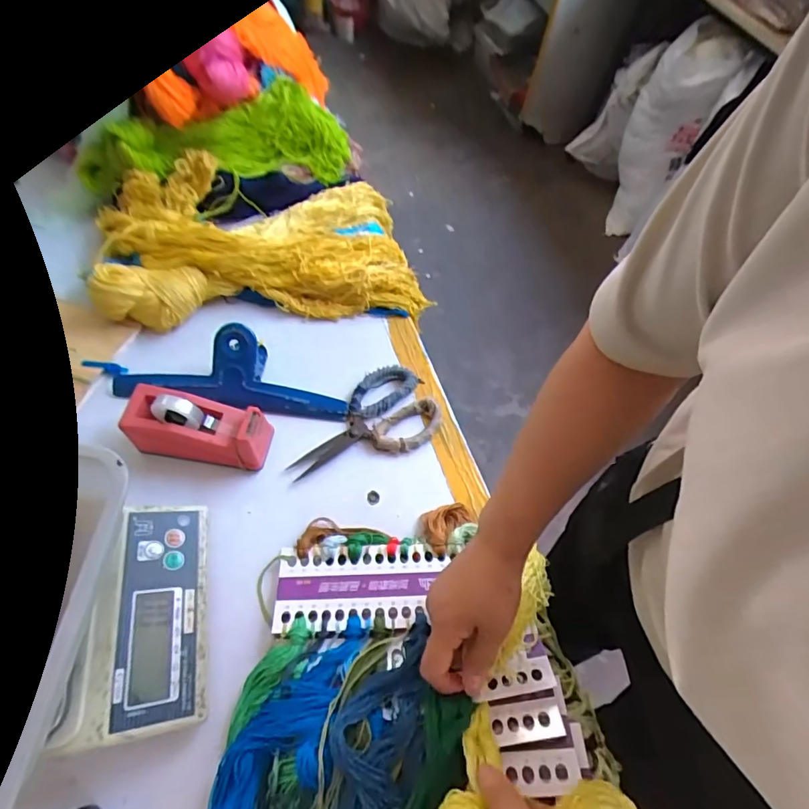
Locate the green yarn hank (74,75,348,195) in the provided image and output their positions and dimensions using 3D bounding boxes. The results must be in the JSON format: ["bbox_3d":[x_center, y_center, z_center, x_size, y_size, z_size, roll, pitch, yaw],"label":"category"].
[{"bbox_3d":[-0.270,-0.427,0.747,0.371,0.085,0.126,-11,62,-9],"label":"green yarn hank"}]

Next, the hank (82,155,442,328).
[{"bbox_3d":[-0.206,-0.244,0.705,0.466,0.066,0.267,-2,60,-6],"label":"hank"}]

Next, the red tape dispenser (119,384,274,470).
[{"bbox_3d":[-0.237,0.028,0.547,0.161,0.074,0.066,9,60,0],"label":"red tape dispenser"}]

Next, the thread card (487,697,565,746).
[{"bbox_3d":[0.106,0.274,0.403,0.060,0.004,0.029,-9,47,1],"label":"thread card"}]

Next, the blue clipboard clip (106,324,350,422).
[{"bbox_3d":[-0.224,-0.046,0.593,0.306,0.059,0.101,6,60,-2],"label":"blue clipboard clip"}]

